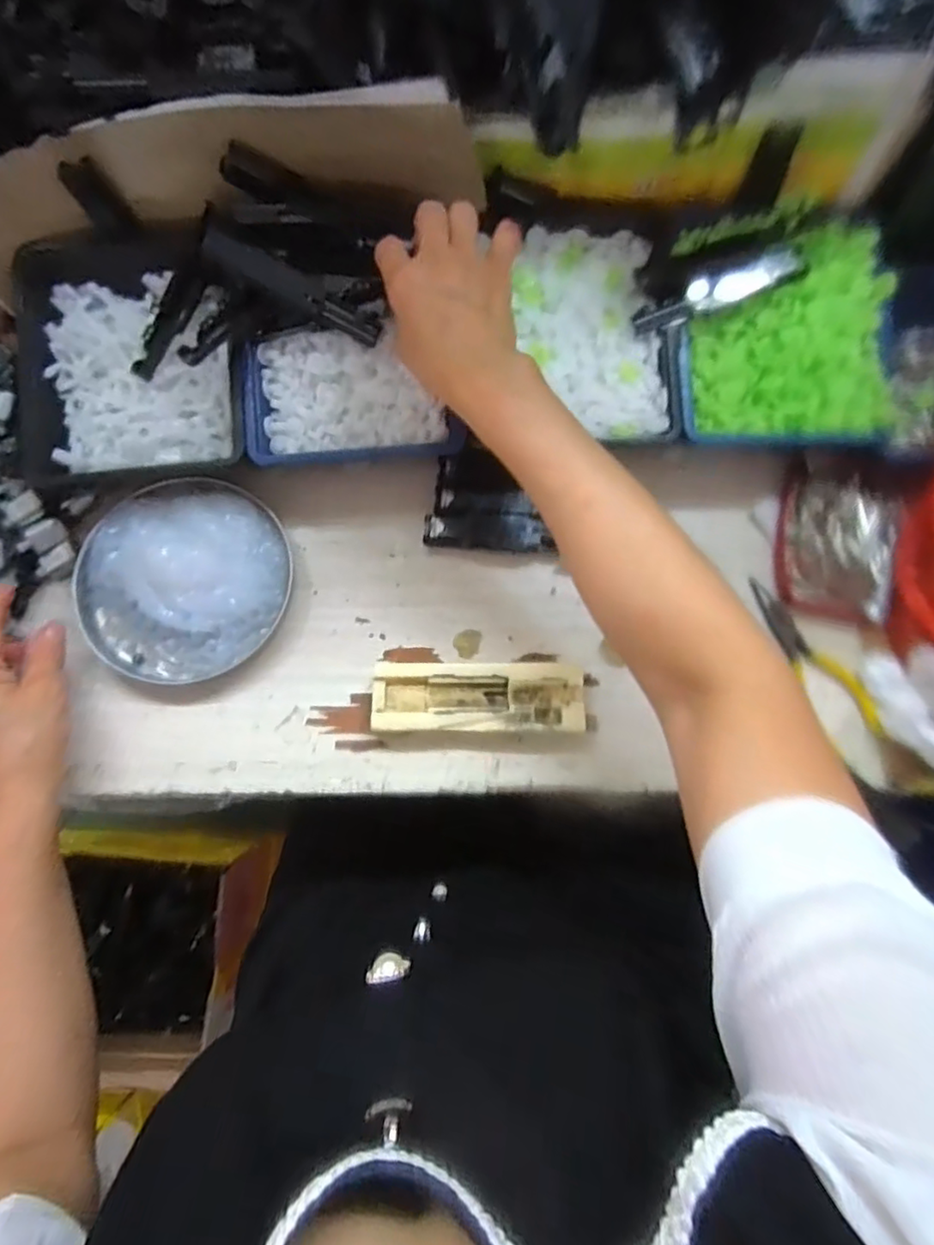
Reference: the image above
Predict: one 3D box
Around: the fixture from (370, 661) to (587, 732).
[{"bbox_3d":[0.007,0.051,0.426,0.137,0.025,0.045,0,77,-1],"label":"fixture"}]

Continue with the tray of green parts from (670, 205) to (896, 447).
[{"bbox_3d":[0.221,-0.199,0.430,0.157,0.043,0.152,0,77,-1],"label":"tray of green parts"}]

